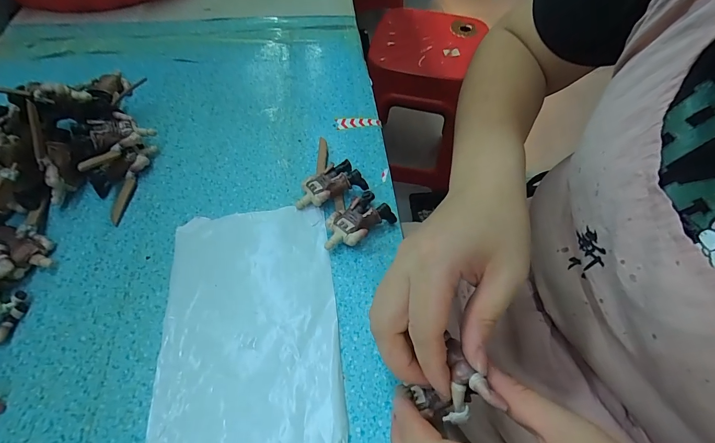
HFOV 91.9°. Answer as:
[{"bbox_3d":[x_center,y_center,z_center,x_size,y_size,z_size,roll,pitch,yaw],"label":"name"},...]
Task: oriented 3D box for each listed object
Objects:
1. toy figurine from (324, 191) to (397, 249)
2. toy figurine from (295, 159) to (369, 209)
[{"bbox_3d":[-0.002,0.001,0.282,0.059,0.020,0.034,-32,64,-22],"label":"toy figurine"},{"bbox_3d":[-0.025,-0.030,0.297,0.058,0.023,0.031,-21,61,-17],"label":"toy figurine"}]

